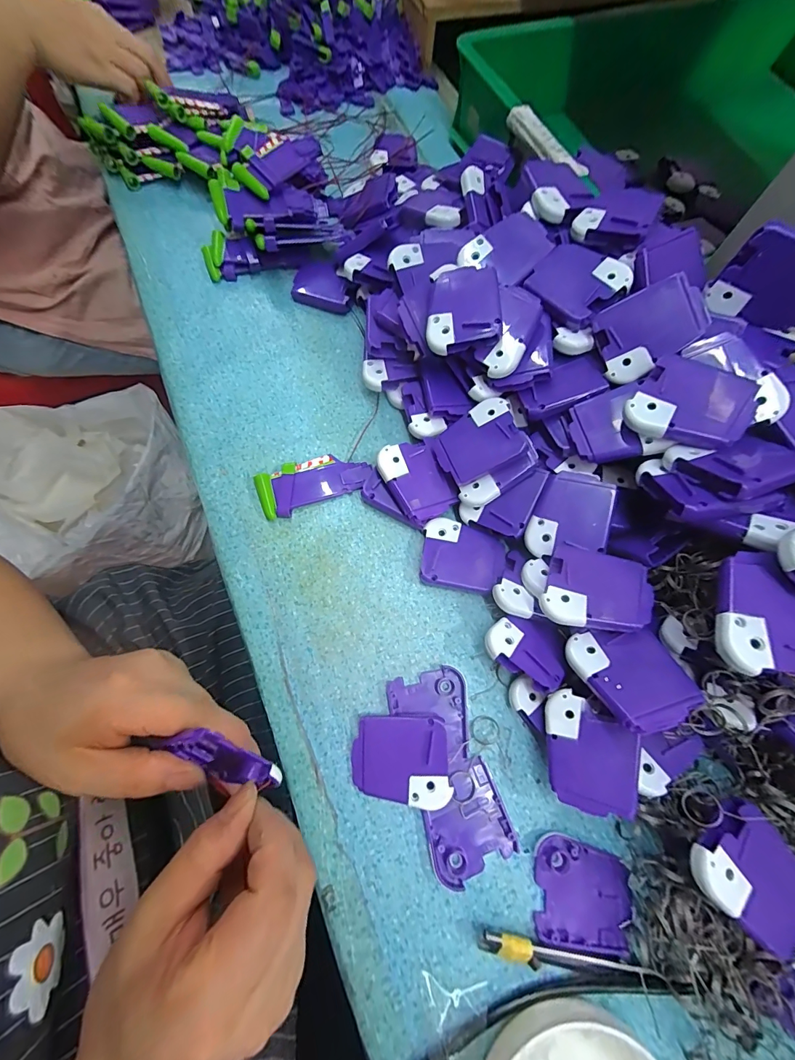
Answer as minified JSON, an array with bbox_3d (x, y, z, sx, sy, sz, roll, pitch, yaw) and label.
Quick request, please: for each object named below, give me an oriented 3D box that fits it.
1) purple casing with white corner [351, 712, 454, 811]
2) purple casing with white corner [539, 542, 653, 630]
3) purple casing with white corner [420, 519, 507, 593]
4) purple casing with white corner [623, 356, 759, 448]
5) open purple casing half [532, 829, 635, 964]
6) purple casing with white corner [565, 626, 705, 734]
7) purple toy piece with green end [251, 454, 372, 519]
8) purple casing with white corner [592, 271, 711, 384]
[{"bbox_3d":[0.002,0.147,0.261,0.060,0.010,0.050,-2,73,12],"label":"purple casing with white corner"},{"bbox_3d":[0.127,0.038,0.257,0.060,0.006,0.054,17,60,17],"label":"purple casing with white corner"},{"bbox_3d":[0.050,0.020,0.305,0.061,0.015,0.050,8,72,1],"label":"purple casing with white corner"},{"bbox_3d":[0.177,-0.076,0.244,0.060,0.008,0.050,29,86,20],"label":"purple casing with white corner"},{"bbox_3d":[0.112,0.219,0.243,0.058,0.010,0.051,15,72,3],"label":"open purple casing half"},{"bbox_3d":[0.136,0.084,0.236,0.053,0.005,0.060,-17,45,0],"label":"purple casing with white corner"},{"bbox_3d":[-0.066,-0.040,0.319,0.086,0.013,0.038,-24,74,-9],"label":"purple toy piece with green end"},{"bbox_3d":[0.166,-0.132,0.265,0.060,0.006,0.050,-22,90,24],"label":"purple casing with white corner"}]

